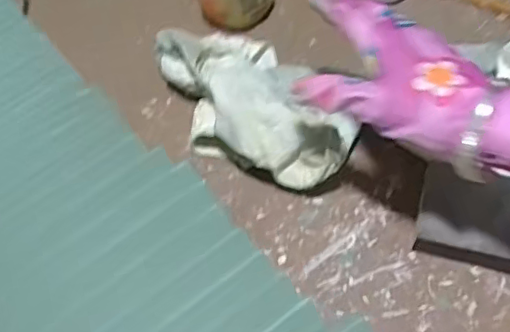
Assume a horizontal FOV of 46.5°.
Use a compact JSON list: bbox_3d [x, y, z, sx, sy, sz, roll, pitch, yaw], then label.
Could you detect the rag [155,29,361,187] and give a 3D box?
[{"bbox_3d":[0.004,-0.057,0.486,0.117,0.057,0.185,-29,61,-14],"label":"rag"}]

